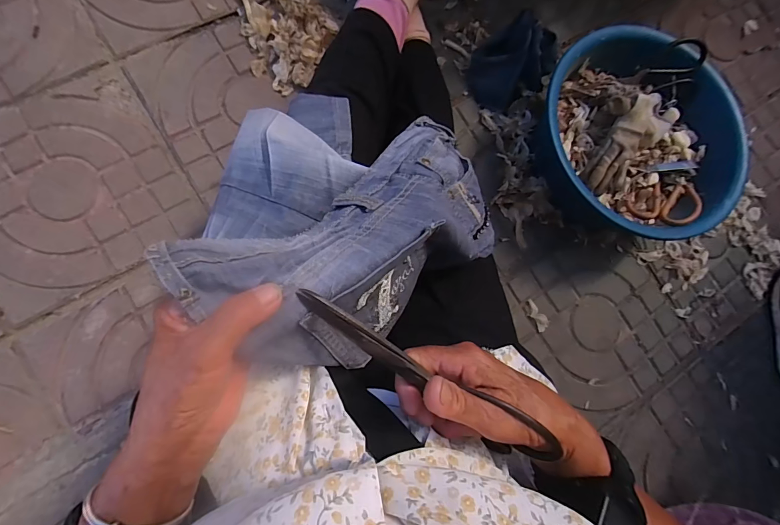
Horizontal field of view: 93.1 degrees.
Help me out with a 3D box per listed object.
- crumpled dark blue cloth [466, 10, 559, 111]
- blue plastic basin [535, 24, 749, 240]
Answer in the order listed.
[{"bbox_3d":[0.212,-0.346,0.636,0.124,0.092,0.139,37,79,-2],"label":"crumpled dark blue cloth"},{"bbox_3d":[0.384,-0.191,0.598,0.312,0.114,0.305,1,82,-9],"label":"blue plastic basin"}]

